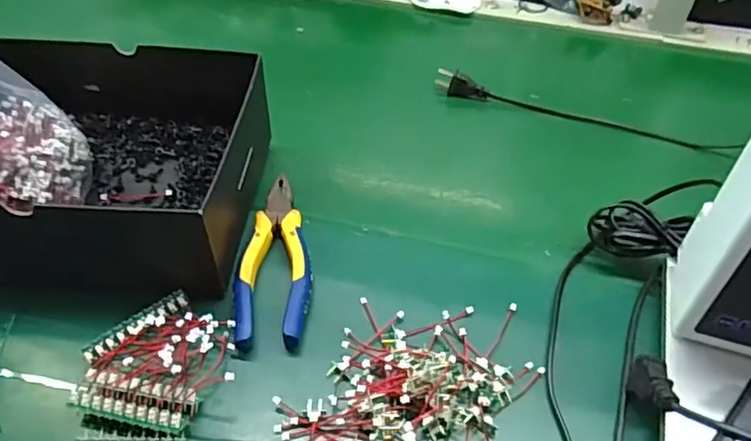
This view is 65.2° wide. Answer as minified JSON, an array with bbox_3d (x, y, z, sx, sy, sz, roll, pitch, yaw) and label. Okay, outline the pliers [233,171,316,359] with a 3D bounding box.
[{"bbox_3d":[-0.075,0.027,0.444,0.052,0.021,0.149,-2,46,-4],"label":"pliers"}]

